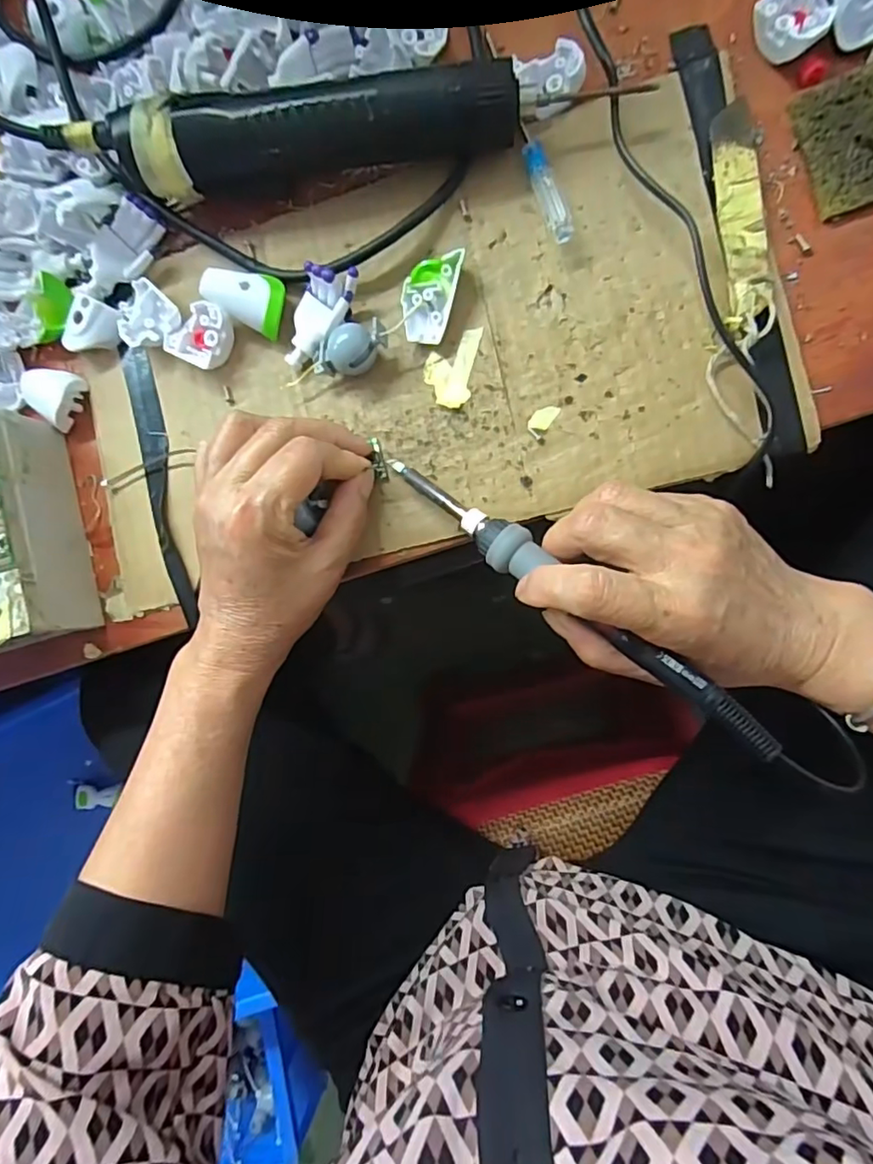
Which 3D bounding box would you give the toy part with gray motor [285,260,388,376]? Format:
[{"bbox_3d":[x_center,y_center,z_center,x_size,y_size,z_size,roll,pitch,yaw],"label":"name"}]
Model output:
[{"bbox_3d":[-0.050,-0.132,0.297,0.050,0.025,0.049,0,89,11],"label":"toy part with gray motor"}]

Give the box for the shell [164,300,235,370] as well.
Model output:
[{"bbox_3d":[-0.127,-0.133,0.314,0.030,0.015,0.032,0,89,11],"label":"shell"}]

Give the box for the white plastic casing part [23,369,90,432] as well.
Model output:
[{"bbox_3d":[-0.219,-0.107,0.330,0.028,0.015,0.032,36,95,10],"label":"white plastic casing part"}]

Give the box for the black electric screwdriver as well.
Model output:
[{"bbox_3d":[-0.060,-0.216,0.282,0.194,0.040,0.029,-2,88,11],"label":"black electric screwdriver"}]

